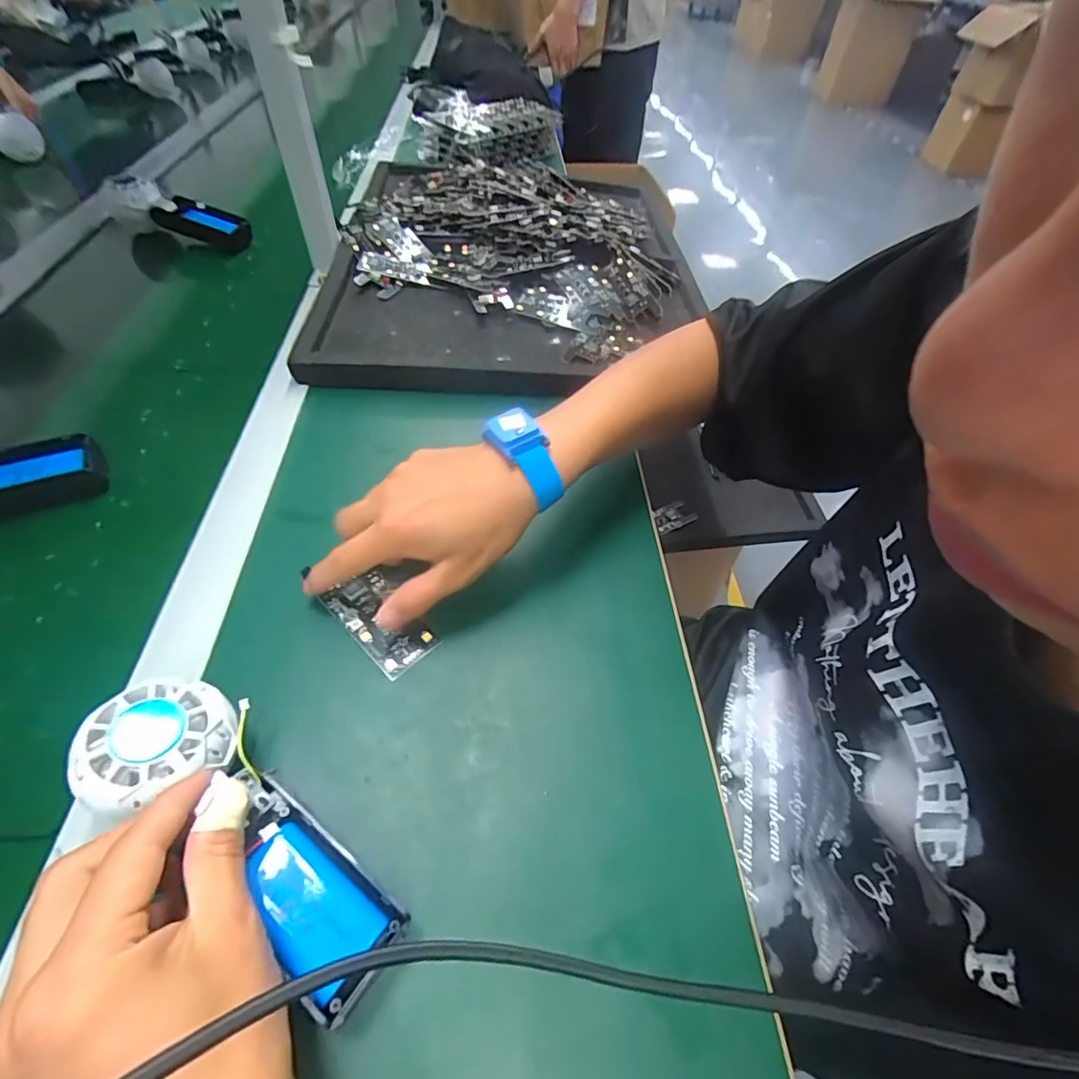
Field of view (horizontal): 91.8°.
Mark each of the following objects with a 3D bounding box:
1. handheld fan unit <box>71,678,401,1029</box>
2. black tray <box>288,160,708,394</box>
[{"bbox_3d":[-0.134,0.130,0.238,0.164,0.037,0.057,41,58,5],"label":"handheld fan unit"},{"bbox_3d":[-0.028,-0.361,0.636,0.426,0.068,0.511,1,52,-3],"label":"black tray"}]

